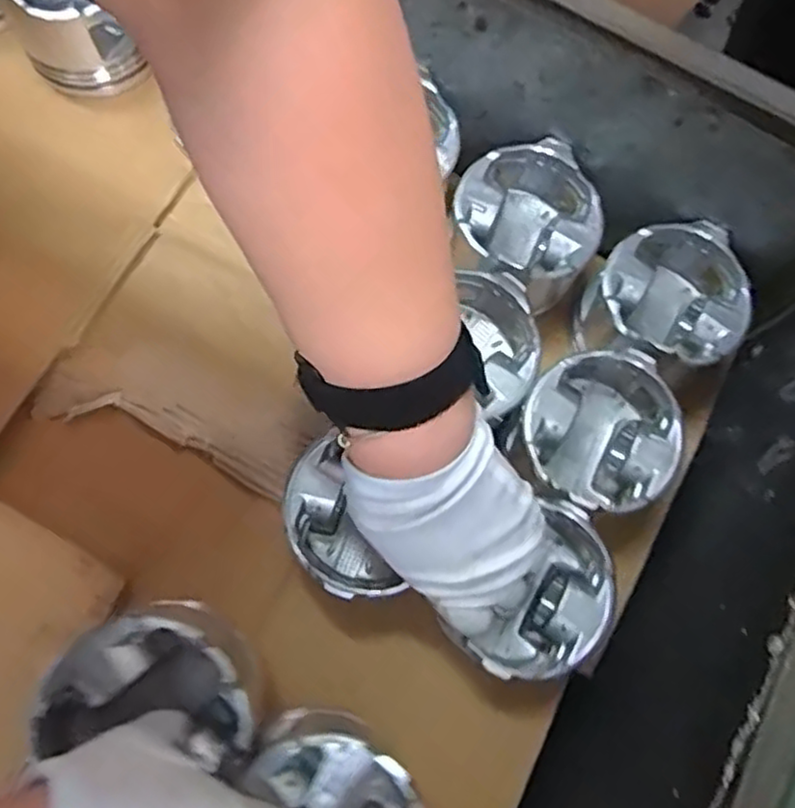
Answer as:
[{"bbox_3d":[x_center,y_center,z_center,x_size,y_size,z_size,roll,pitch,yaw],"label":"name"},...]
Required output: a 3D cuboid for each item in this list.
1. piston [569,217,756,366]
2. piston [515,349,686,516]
[{"bbox_3d":[0.179,-0.068,0.495,0.102,0.077,0.095,1,75,-4],"label":"piston"},{"bbox_3d":[0.126,0.022,0.463,0.101,0.074,0.095,1,75,-4],"label":"piston"}]

